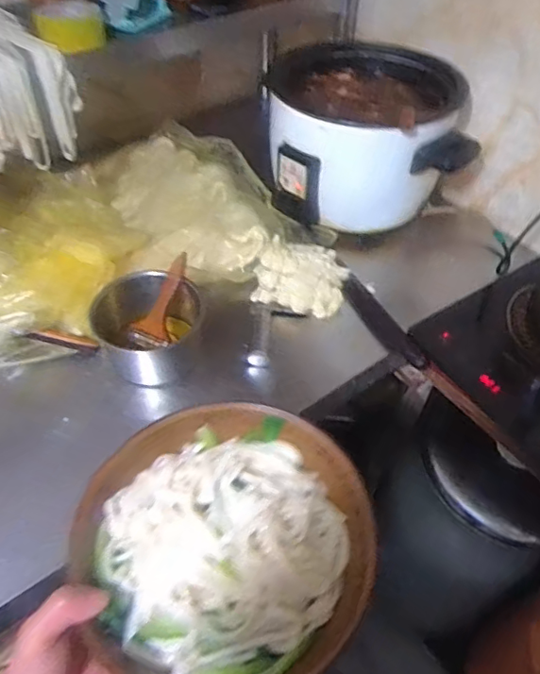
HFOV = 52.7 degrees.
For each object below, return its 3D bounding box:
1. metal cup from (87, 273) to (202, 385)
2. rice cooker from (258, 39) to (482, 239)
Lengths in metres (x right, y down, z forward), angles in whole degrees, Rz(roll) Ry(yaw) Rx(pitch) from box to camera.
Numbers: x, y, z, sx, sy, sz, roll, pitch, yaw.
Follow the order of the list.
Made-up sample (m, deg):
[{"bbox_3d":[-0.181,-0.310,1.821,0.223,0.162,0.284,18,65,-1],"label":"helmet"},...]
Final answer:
[{"bbox_3d":[-0.159,-0.016,0.747,0.126,0.092,0.121,2,50,-2],"label":"metal cup"},{"bbox_3d":[0.165,-0.368,0.954,0.316,0.177,0.332,6,50,1],"label":"rice cooker"}]

